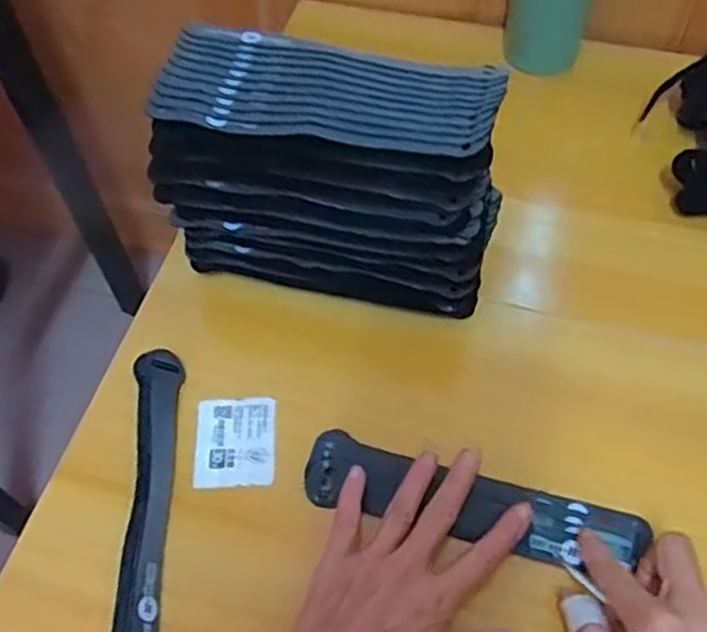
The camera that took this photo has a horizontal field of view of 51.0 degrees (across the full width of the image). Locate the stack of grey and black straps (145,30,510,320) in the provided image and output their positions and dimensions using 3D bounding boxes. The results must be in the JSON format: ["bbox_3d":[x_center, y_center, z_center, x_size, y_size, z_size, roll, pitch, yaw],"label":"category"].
[{"bbox_3d":[-0.014,-0.092,0.482,0.210,0.134,0.100,11,59,10],"label":"stack of grey and black straps"}]

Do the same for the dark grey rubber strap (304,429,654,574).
[{"bbox_3d":[0.068,0.111,0.436,0.194,0.012,0.044,12,59,9],"label":"dark grey rubber strap"}]

